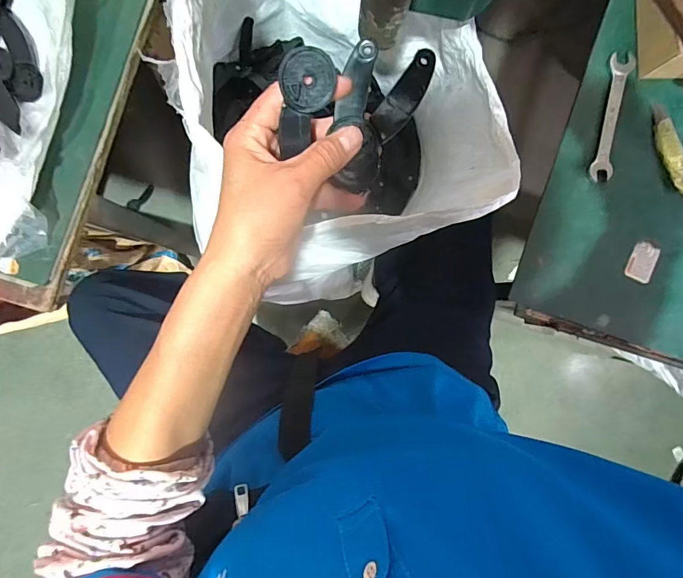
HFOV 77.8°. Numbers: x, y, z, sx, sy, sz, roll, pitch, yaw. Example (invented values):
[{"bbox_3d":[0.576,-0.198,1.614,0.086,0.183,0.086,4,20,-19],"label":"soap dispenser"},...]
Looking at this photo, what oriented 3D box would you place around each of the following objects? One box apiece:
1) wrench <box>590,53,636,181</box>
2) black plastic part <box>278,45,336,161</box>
[{"bbox_3d":[0.280,-0.177,0.438,0.021,0.004,0.126,10,94,13],"label":"wrench"},{"bbox_3d":[-0.021,-0.114,0.257,0.032,0.013,0.056,-7,119,-16],"label":"black plastic part"}]

